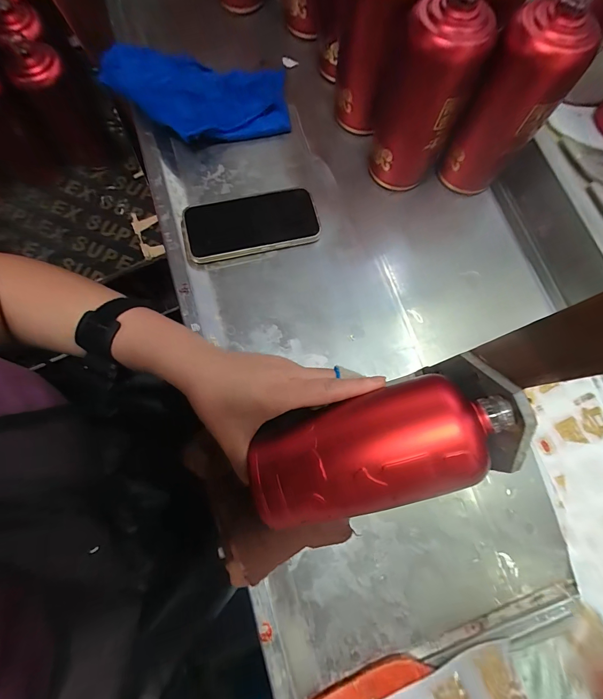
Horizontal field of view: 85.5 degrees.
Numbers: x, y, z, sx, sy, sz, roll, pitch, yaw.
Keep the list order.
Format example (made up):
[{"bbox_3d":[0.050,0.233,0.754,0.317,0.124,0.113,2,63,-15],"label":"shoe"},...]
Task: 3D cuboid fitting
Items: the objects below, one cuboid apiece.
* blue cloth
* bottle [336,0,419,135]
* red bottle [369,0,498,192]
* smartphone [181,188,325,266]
[{"bbox_3d":[-0.136,-0.328,0.419,0.233,0.057,0.125,-9,76,-2],"label":"blue cloth"},{"bbox_3d":[0.084,-0.348,0.367,0.079,0.181,0.070,6,76,2],"label":"bottle"},{"bbox_3d":[0.125,-0.259,0.344,0.082,0.179,0.072,16,77,4],"label":"red bottle"},{"bbox_3d":[-0.061,-0.151,0.395,0.160,0.018,0.075,-14,76,-3],"label":"smartphone"}]

